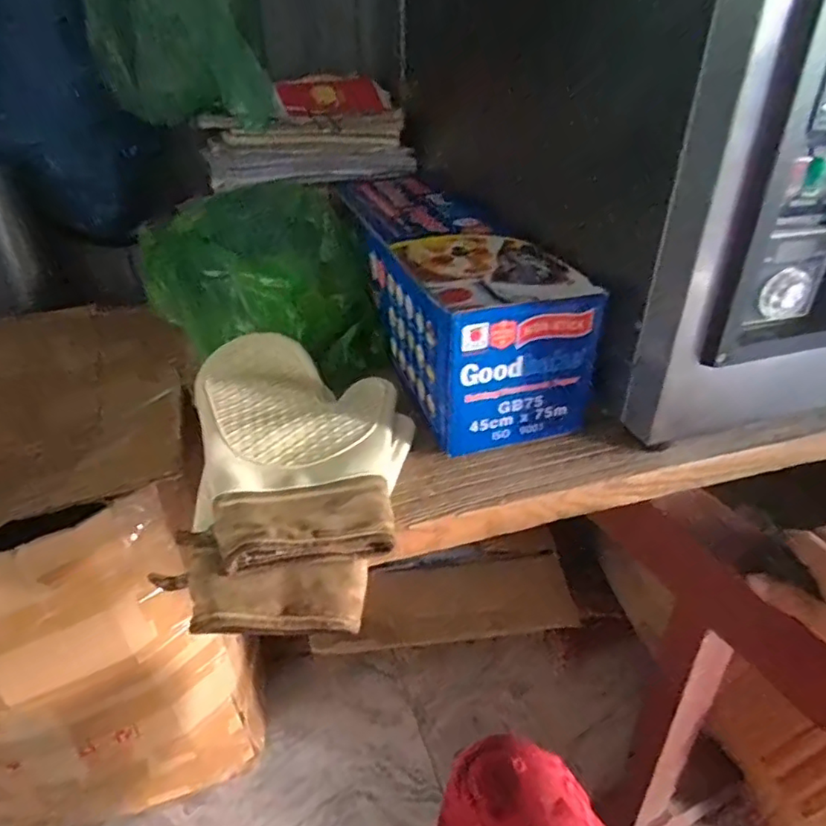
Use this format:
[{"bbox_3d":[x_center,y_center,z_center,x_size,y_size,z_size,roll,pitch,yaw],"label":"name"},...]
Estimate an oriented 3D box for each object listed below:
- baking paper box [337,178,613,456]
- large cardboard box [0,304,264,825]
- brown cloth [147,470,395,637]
[{"bbox_3d":[0.026,-0.150,0.710,0.146,0.153,0.471,-9,35,-15],"label":"baking paper box"},{"bbox_3d":[-0.493,0.212,0.842,0.413,0.500,0.529,-10,35,-16],"label":"large cardboard box"},{"bbox_3d":[-0.098,0.104,0.448,0.165,0.054,0.107,-5,34,-9],"label":"brown cloth"}]

